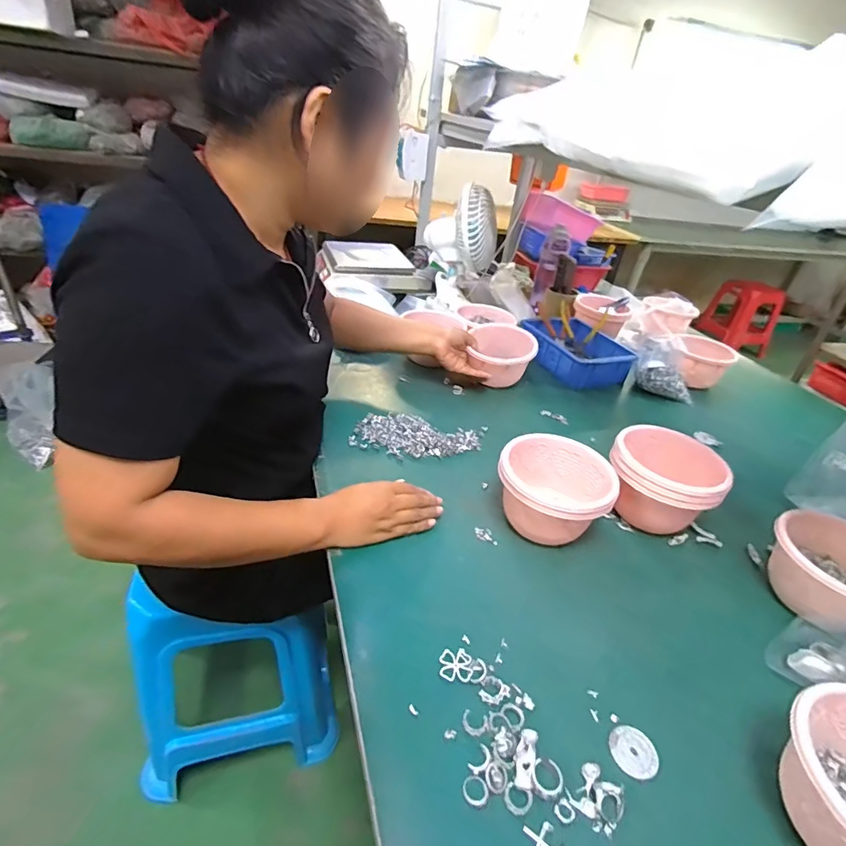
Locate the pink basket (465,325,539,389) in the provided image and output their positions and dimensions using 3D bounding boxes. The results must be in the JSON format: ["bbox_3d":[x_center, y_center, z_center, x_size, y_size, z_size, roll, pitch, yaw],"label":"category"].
[{"bbox_3d":[0.168,-0.147,1.000,0.129,0.094,0.138,10,33,5],"label":"pink basket"}]

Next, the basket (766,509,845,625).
[{"bbox_3d":[0.498,0.188,0.576,0.168,0.068,0.149,-14,38,-29],"label":"basket"}]

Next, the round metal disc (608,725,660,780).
[{"bbox_3d":[0.193,0.299,0.429,0.040,0.004,0.043,5,33,-3],"label":"round metal disc"}]

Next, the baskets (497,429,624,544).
[{"bbox_3d":[0.178,0.100,0.648,0.150,0.102,0.136,24,36,25],"label":"baskets"}]

